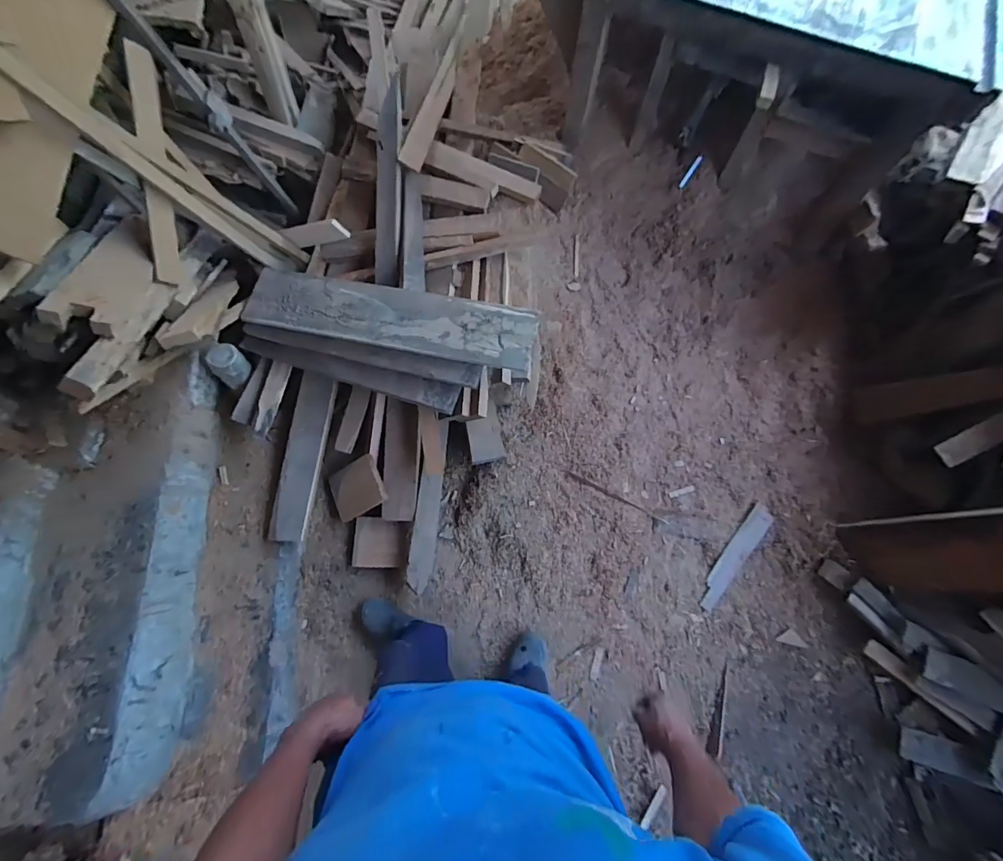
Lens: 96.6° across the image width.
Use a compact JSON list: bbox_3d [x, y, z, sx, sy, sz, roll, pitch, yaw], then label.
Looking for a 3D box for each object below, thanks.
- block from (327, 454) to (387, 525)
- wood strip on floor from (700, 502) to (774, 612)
[{"bbox_3d":[-0.458,0.185,1.417,0.180,0.022,0.158,-28,79,17],"label":"block"},{"bbox_3d":[0.705,0.384,1.350,0.066,0.013,0.350,34,86,9],"label":"wood strip on floor"}]

